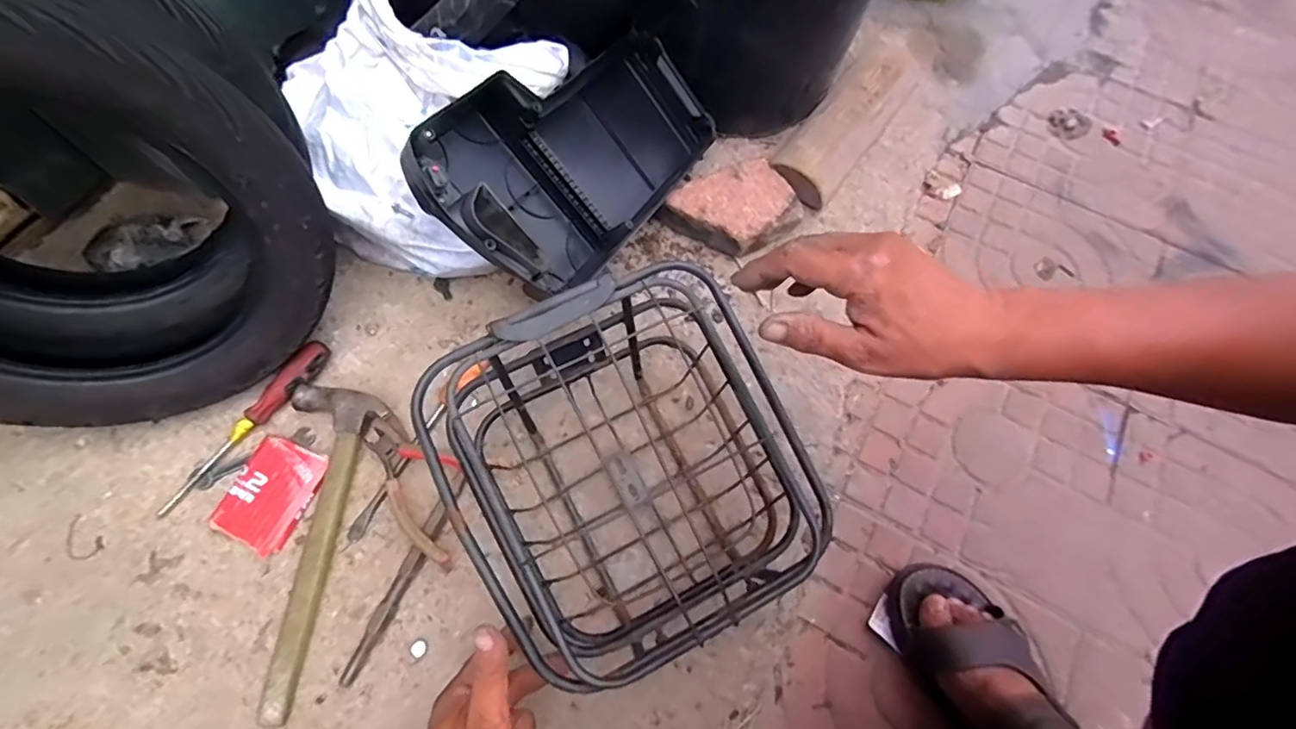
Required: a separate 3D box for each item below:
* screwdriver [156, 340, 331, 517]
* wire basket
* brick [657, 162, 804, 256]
[{"bbox_3d":[-0.429,0.062,0.600,0.034,0.022,0.220,34,71,14],"label":"screwdriver"},{"bbox_3d":[-0.016,0.107,0.540,0.285,0.215,0.295,-25,69,-9],"label":"wire basket"},{"bbox_3d":[0.111,-0.198,0.739,0.168,0.047,0.115,-24,68,-9],"label":"brick"}]

